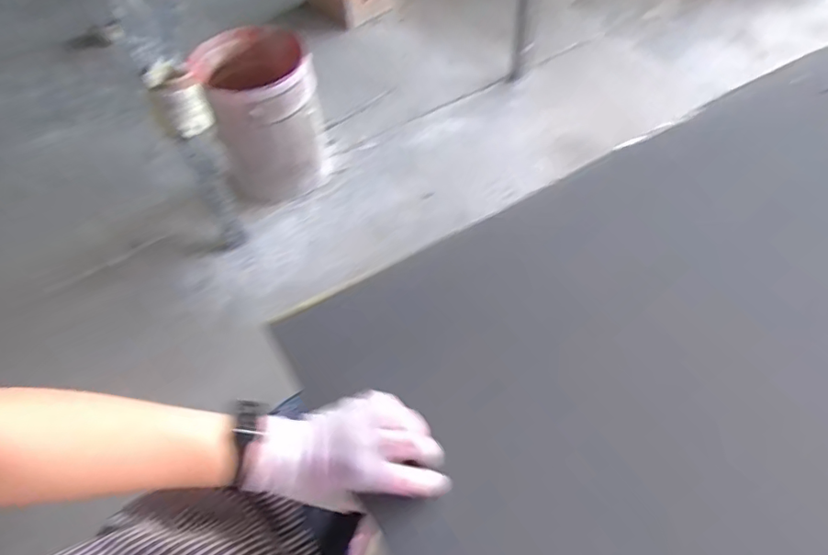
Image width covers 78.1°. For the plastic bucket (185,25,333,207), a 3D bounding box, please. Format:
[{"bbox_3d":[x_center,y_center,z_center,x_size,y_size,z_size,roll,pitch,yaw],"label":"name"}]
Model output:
[{"bbox_3d":[-0.390,-0.424,1.396,0.278,0.403,0.296,-1,56,1],"label":"plastic bucket"}]

